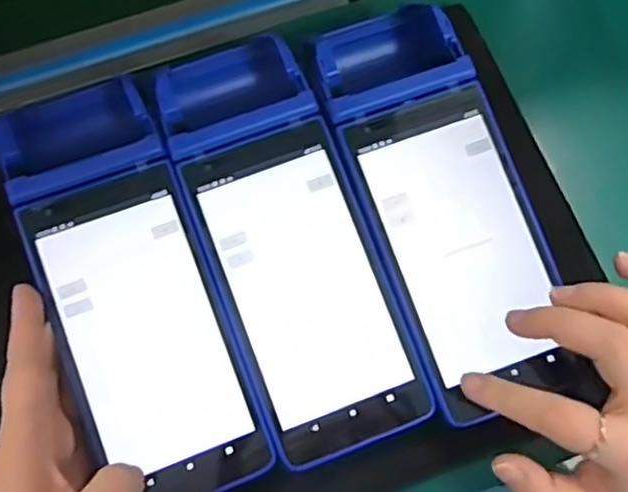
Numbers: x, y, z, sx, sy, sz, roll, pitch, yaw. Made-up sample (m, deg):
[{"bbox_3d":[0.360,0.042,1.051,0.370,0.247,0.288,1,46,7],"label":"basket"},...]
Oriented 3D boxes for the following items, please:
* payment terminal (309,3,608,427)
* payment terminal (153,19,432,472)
[{"bbox_3d":[0.065,-0.027,0.356,0.085,0.037,0.222,-16,75,-6],"label":"payment terminal"},{"bbox_3d":[-0.016,-0.009,0.343,0.079,0.035,0.221,-20,74,-7],"label":"payment terminal"}]

